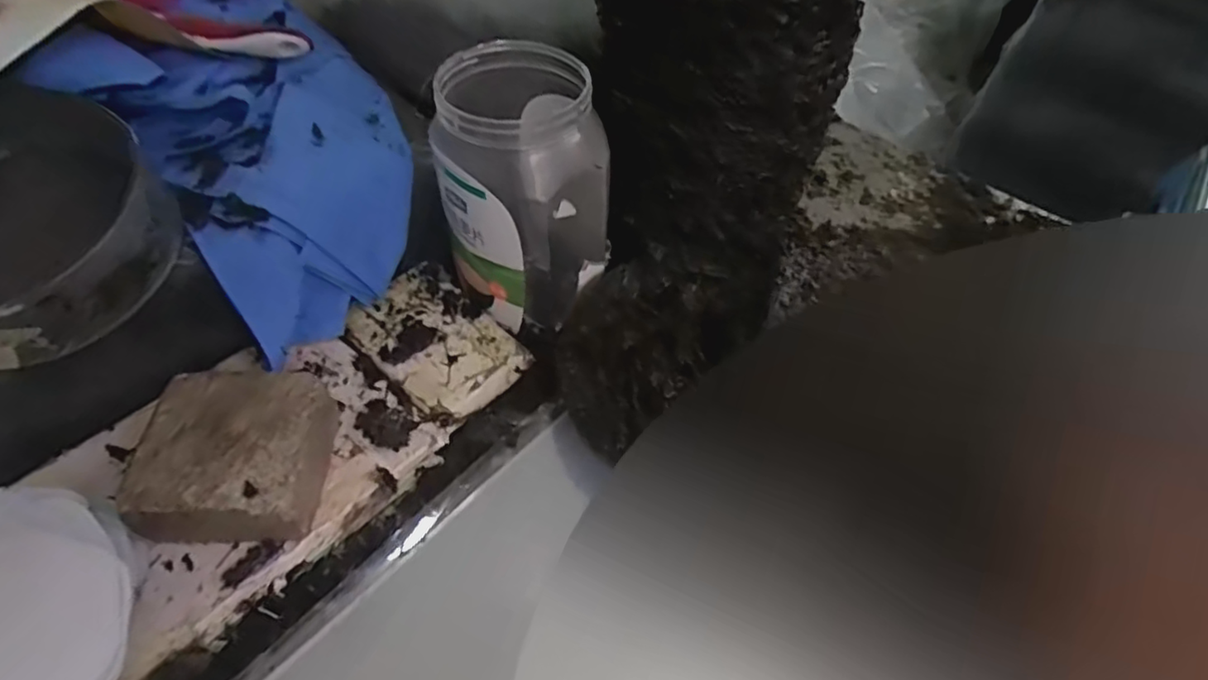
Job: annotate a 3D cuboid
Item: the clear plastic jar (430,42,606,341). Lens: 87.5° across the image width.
[{"bbox_3d":[-0.064,-0.118,0.494,0.119,0.184,0.123,3,50,-4],"label":"clear plastic jar"}]

